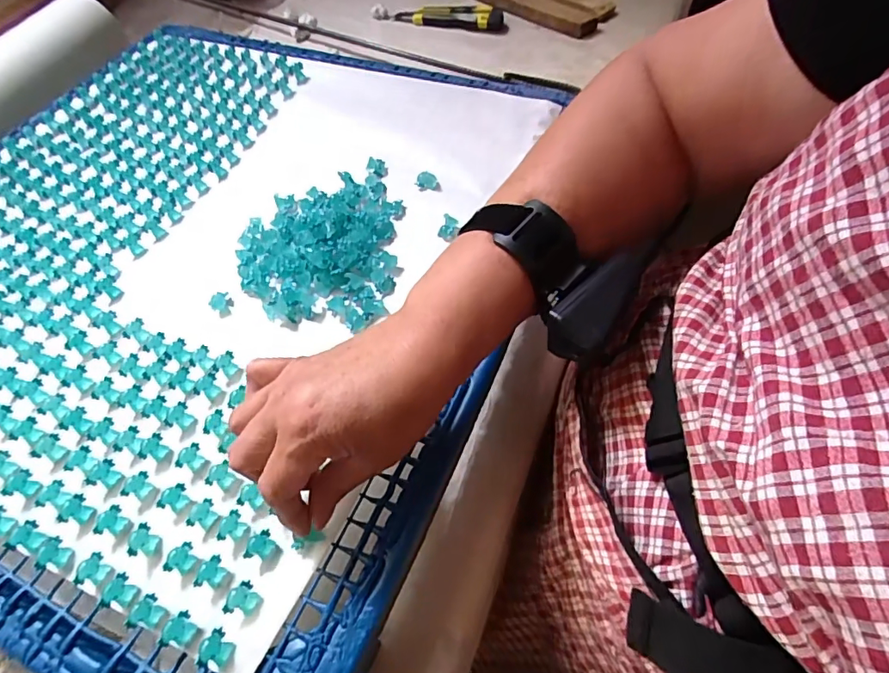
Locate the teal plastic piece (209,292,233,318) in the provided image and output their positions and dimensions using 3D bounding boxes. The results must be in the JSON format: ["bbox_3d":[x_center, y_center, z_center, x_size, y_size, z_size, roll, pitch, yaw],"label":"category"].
[{"bbox_3d":[-0.186,-0.028,0.416,0.017,0.007,0.023,-33,61,-16],"label":"teal plastic piece"}]

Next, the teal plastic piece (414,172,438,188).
[{"bbox_3d":[-0.017,-0.148,0.472,0.020,0.006,0.015,14,59,13],"label":"teal plastic piece"}]

